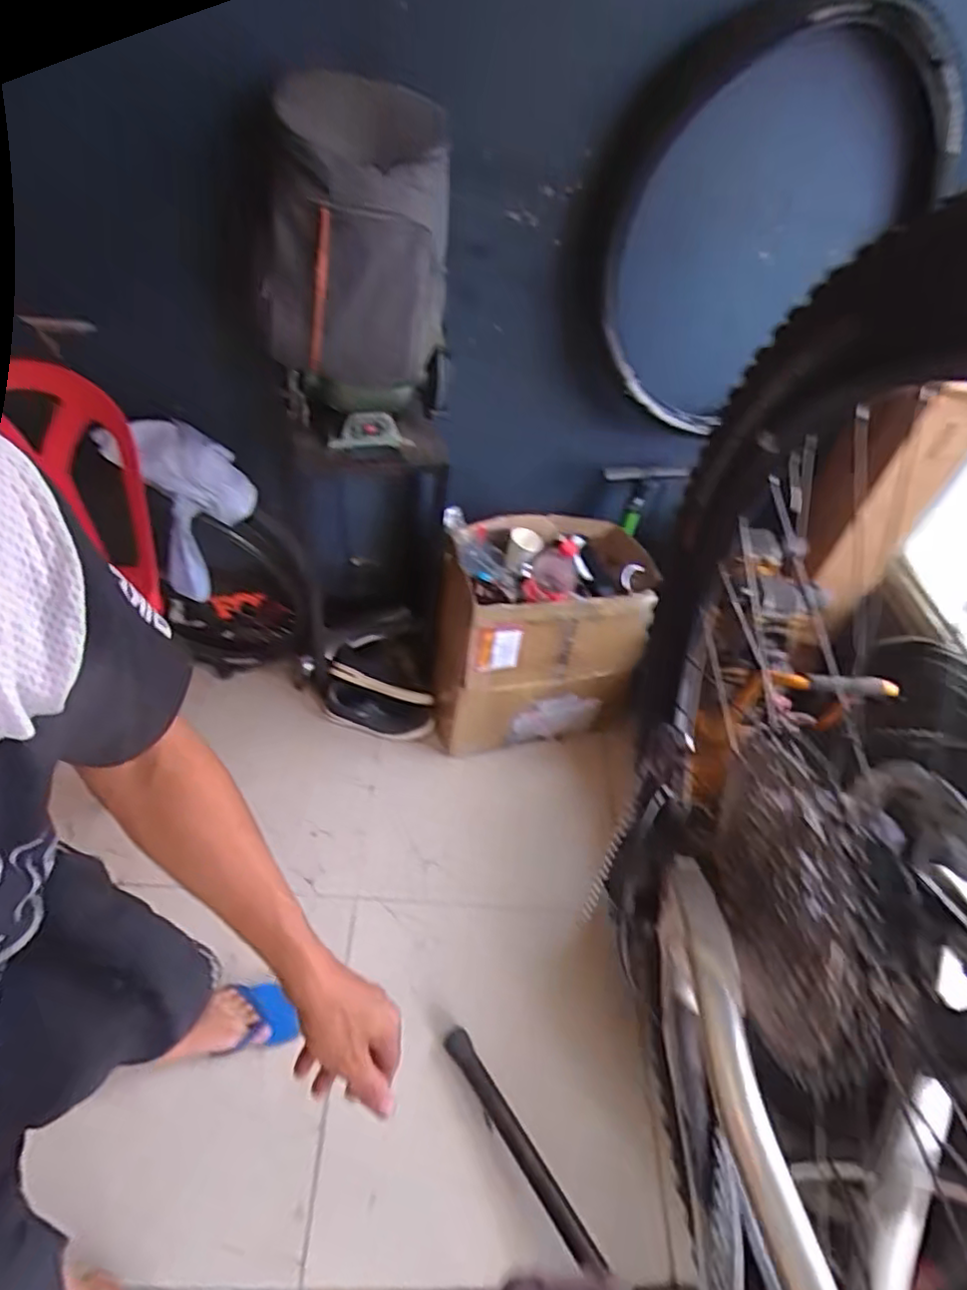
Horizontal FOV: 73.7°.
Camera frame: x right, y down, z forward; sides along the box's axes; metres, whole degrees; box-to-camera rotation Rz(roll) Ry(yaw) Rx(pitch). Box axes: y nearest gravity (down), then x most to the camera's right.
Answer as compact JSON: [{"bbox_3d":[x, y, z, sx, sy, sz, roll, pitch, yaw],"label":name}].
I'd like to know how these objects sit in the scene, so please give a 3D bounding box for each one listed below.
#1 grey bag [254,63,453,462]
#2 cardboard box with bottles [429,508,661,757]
[{"bbox_3d":[-0.202,-0.587,1.073,0.273,0.497,0.206,2,49,-5],"label":"grey bag"},{"bbox_3d":[0.118,-0.012,1.562,0.445,0.521,0.347,6,49,-2],"label":"cardboard box with bottles"}]

